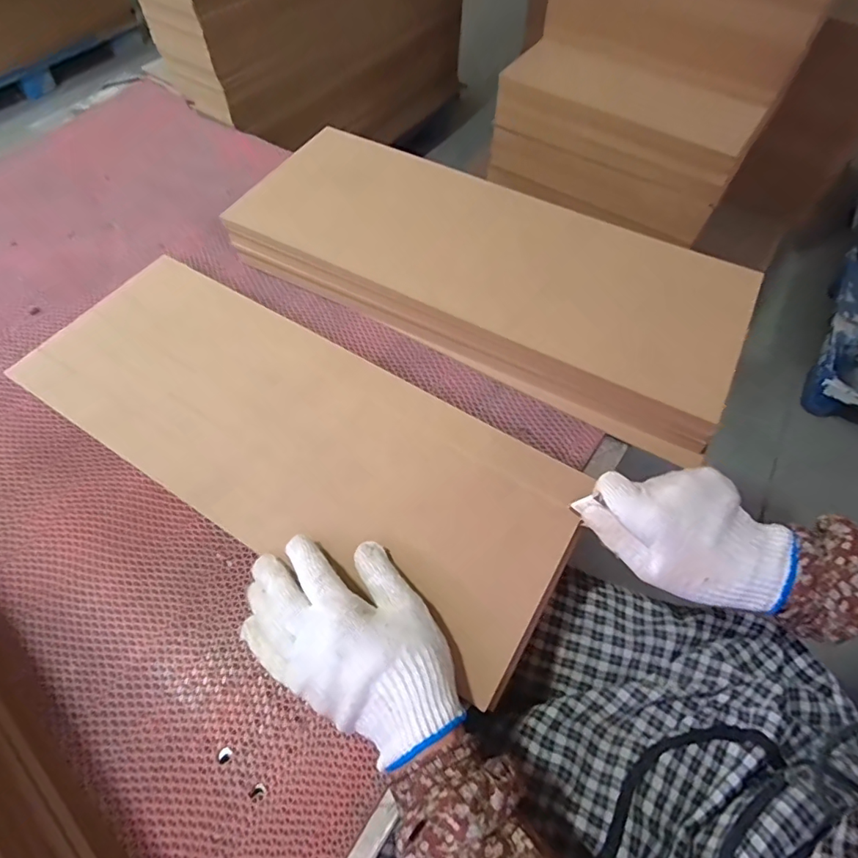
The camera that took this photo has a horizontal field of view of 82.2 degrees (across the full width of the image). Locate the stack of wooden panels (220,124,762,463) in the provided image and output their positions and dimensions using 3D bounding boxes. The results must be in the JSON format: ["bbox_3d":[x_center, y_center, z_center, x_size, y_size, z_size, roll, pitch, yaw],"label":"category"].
[{"bbox_3d":[0.059,-0.175,0.542,0.530,0.079,0.212,27,63,14],"label":"stack of wooden panels"}]

